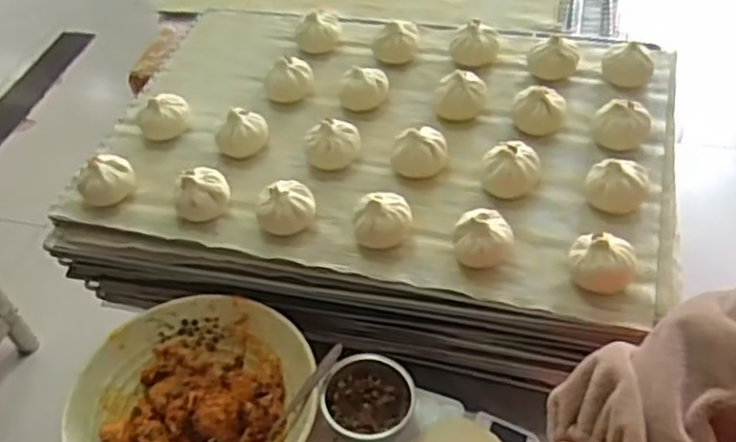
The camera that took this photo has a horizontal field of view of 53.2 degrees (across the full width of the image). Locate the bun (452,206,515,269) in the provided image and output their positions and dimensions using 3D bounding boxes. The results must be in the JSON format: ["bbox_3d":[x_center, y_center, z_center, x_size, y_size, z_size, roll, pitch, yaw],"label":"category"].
[{"bbox_3d":[0.101,0.013,0.653,0.053,0.041,0.051,1,46,8],"label":"bun"}]

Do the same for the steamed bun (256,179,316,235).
[{"bbox_3d":[-0.078,-0.012,0.700,0.056,0.040,0.049,-19,47,-12],"label":"steamed bun"}]

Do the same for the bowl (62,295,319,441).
[{"bbox_3d":[-0.152,0.177,0.669,0.208,0.073,0.207,5,47,11],"label":"bowl"}]

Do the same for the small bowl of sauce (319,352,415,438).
[{"bbox_3d":[0.001,0.160,0.653,0.076,0.033,0.076,-3,46,3],"label":"small bowl of sauce"}]

